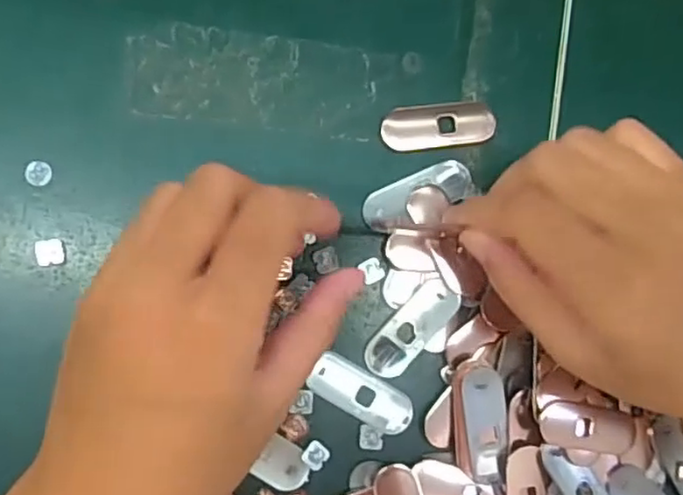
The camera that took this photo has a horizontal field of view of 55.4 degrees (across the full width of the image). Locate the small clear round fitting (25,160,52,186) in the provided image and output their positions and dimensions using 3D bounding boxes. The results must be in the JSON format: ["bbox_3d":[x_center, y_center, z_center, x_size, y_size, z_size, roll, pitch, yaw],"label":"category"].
[{"bbox_3d":[-0.123,-0.030,0.263,0.010,0.004,0.010,1,85,-7],"label":"small clear round fitting"}]

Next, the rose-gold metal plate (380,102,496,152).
[{"bbox_3d":[0.042,-0.053,0.285,0.049,0.005,0.019,-7,86,-7],"label":"rose-gold metal plate"}]

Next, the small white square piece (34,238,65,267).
[{"bbox_3d":[-0.117,0.002,0.261,0.010,0.004,0.010,-9,87,-7],"label":"small white square piece"}]

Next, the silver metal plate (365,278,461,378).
[{"bbox_3d":[0.030,0.035,0.276,0.019,0.004,0.048,45,82,-2],"label":"silver metal plate"}]

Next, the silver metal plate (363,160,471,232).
[{"bbox_3d":[0.033,-0.023,0.280,0.049,0.004,0.018,-26,89,-8],"label":"silver metal plate"}]

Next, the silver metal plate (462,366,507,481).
[{"bbox_3d":[0.060,0.075,0.274,0.016,0.009,0.048,-8,101,-7],"label":"silver metal plate"}]

